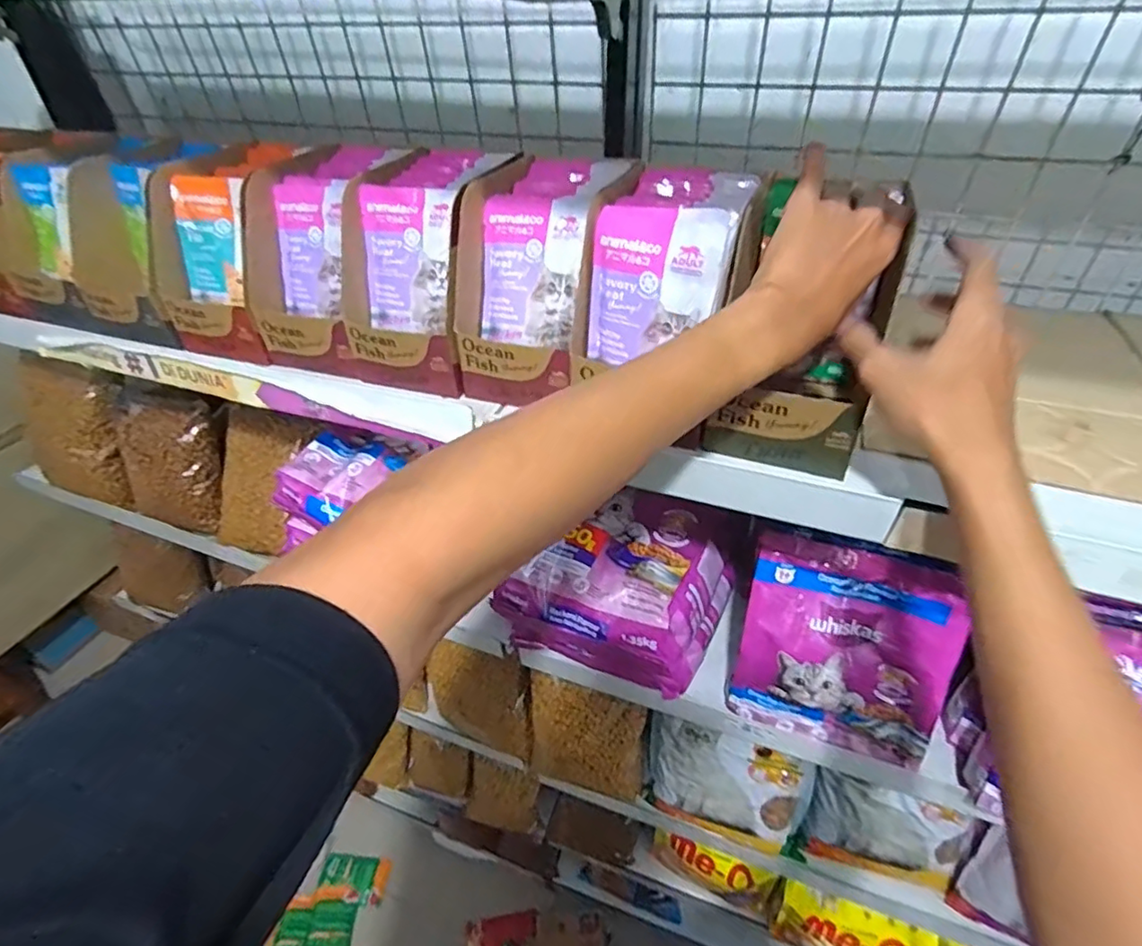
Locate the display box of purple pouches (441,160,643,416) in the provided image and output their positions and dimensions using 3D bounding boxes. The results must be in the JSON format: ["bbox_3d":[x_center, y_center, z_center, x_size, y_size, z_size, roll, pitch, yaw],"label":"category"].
[{"bbox_3d":[-0.027,-0.167,0.496,0.122,0.139,0.178,13,41,18],"label":"display box of purple pouches"}]

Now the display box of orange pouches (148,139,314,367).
[{"bbox_3d":[-0.316,-0.221,0.579,0.112,0.144,0.175,14,41,18],"label":"display box of orange pouches"}]

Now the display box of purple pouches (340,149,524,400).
[{"bbox_3d":[-0.126,-0.185,0.529,0.114,0.150,0.176,11,41,15],"label":"display box of purple pouches"}]

